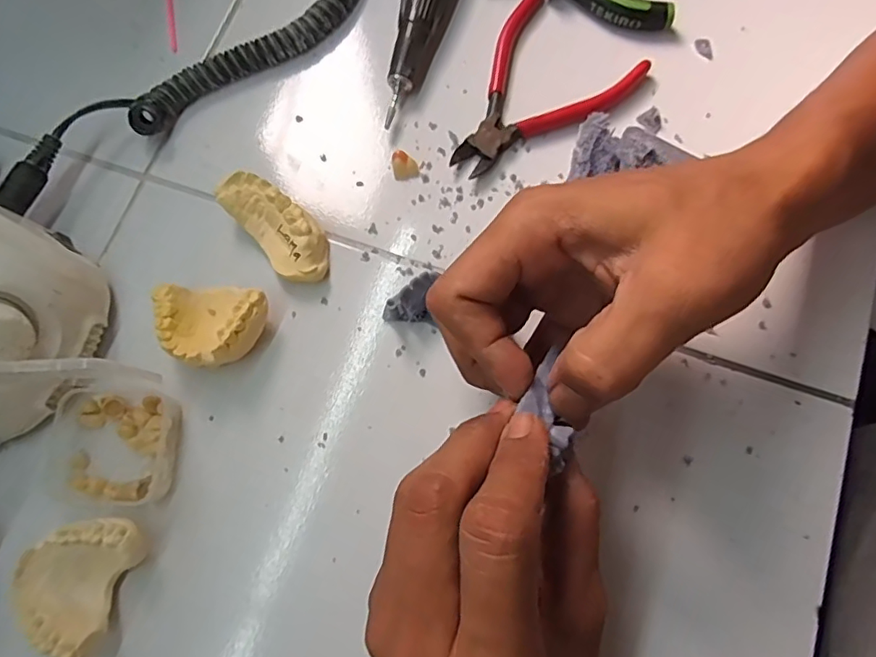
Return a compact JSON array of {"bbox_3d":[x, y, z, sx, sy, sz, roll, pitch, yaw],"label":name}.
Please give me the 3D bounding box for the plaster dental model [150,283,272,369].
[{"bbox_3d":[-0.117,-0.001,0.288,0.056,0.027,0.041,10,75,4],"label":"plaster dental model"}]

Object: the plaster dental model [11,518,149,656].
[{"bbox_3d":[-0.165,0.112,0.260,0.048,0.026,0.056,21,76,7],"label":"plaster dental model"}]

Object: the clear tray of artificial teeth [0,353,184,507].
[{"bbox_3d":[-0.166,0.051,0.267,0.067,0.047,0.067,2,81,1],"label":"clear tray of artificial teeth"}]

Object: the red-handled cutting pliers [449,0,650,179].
[{"bbox_3d":[0.051,-0.136,0.326,0.085,0.011,0.117,43,80,12],"label":"red-handled cutting pliers"}]

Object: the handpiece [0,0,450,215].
[{"bbox_3d":[-0.082,-0.165,0.326,0.134,0.030,0.338,40,79,11],"label":"handpiece"}]

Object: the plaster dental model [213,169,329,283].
[{"bbox_3d":[-0.085,-0.054,0.304,0.031,0.022,0.069,-41,78,-9],"label":"plaster dental model"}]

